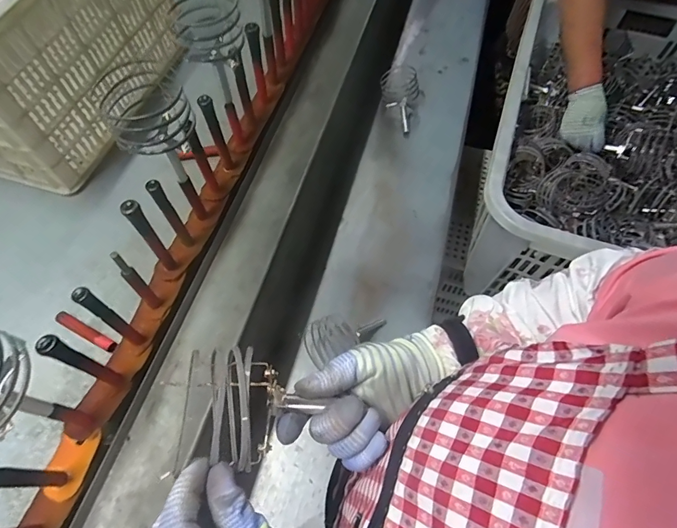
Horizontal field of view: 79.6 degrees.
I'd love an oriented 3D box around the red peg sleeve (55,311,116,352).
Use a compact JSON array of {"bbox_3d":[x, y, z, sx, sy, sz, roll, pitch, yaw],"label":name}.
[{"bbox_3d":[-0.347,0.093,0.558,0.094,0.010,0.017,26,72,9],"label":"red peg sleeve"}]

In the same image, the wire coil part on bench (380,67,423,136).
[{"bbox_3d":[0.142,-0.390,0.953,0.101,0.089,0.130,13,71,5],"label":"wire coil part on bench"}]

